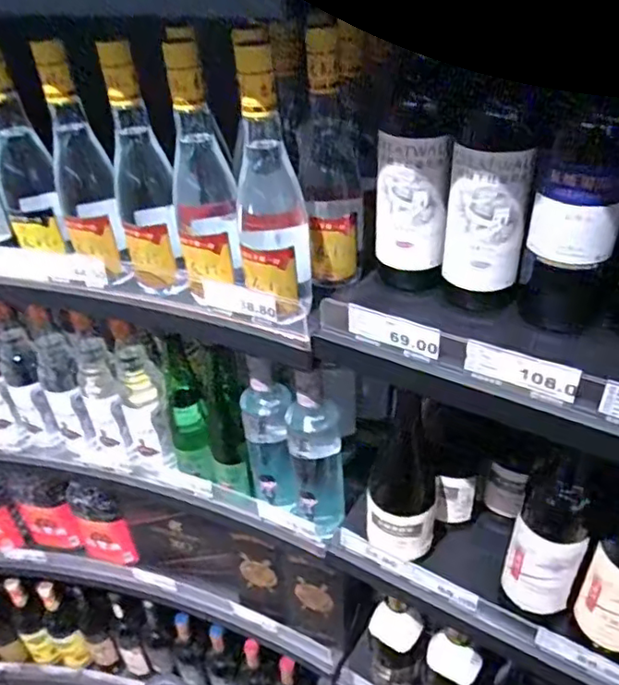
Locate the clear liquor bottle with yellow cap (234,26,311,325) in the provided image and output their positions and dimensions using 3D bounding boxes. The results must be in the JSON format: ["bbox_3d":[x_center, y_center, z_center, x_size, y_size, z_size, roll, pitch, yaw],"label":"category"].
[{"bbox_3d":[-0.040,-0.153,0.585,0.068,0.262,0.081,-5,36,-2],"label":"clear liquor bottle with yellow cap"}]

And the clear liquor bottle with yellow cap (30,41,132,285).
[{"bbox_3d":[-0.262,-0.197,0.679,0.067,0.250,0.073,-18,38,-18],"label":"clear liquor bottle with yellow cap"}]

